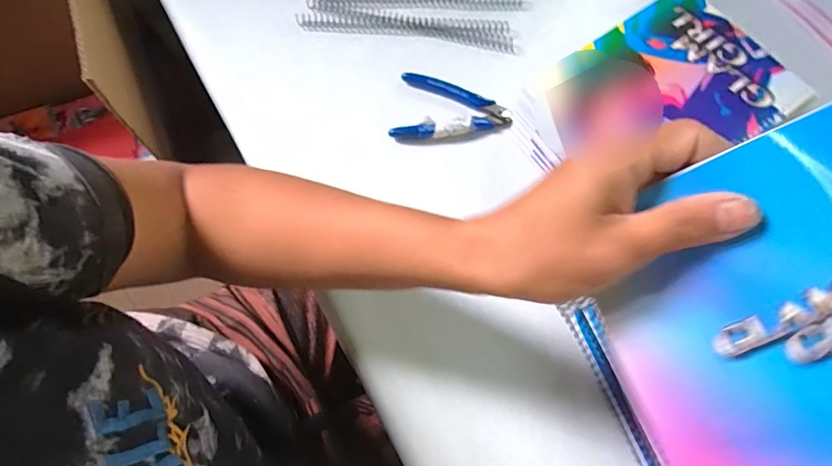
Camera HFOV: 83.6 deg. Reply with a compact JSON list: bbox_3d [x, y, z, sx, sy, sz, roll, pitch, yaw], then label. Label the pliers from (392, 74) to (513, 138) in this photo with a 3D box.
[{"bbox_3d":[0.032,-0.120,0.438,0.108,0.015,0.066,-2,69,-1],"label":"pliers"}]

